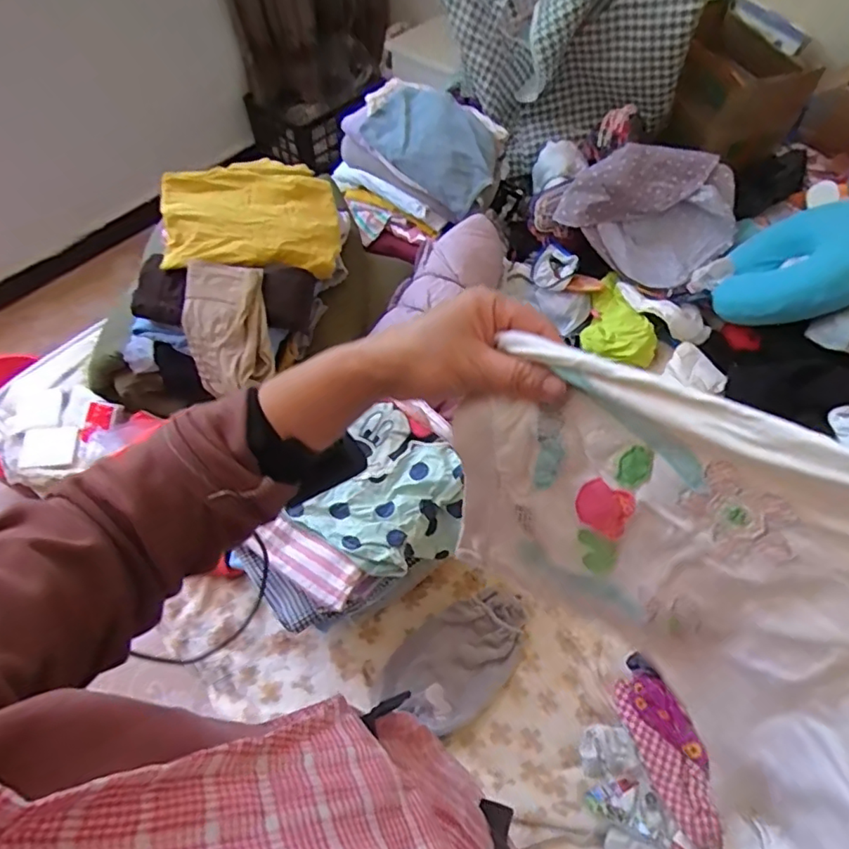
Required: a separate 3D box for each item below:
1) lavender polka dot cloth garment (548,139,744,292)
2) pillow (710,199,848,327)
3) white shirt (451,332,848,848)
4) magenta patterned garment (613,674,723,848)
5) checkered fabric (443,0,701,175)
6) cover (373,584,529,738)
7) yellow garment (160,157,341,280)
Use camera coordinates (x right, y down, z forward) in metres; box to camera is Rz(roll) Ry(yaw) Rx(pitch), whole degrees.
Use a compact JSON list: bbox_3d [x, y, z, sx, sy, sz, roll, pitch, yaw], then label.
[{"bbox_3d":[0.491,-0.451,1.217,0.325,0.192,0.306,29,61,17],"label":"lavender polka dot cloth garment"},{"bbox_3d":[0.714,-0.310,1.062,0.267,0.095,0.283,6,59,51],"label":"pillow"},{"bbox_3d":[0.165,0.092,0.307,0.081,0.333,0.342,-33,63,-21],"label":"white shirt"},{"bbox_3d":[0.327,0.433,0.739,0.088,0.050,0.198,-15,58,-11],"label":"magenta patterned garment"},{"bbox_3d":[0.290,-0.830,1.234,0.516,0.408,0.209,33,62,19],"label":"checkered fabric"},{"bbox_3d":[0.052,0.340,0.815,0.250,0.033,0.137,-31,62,-19],"label":"cover"},{"bbox_3d":[-0.295,-0.361,0.973,0.279,0.107,0.241,-9,57,-7],"label":"yellow garment"}]

